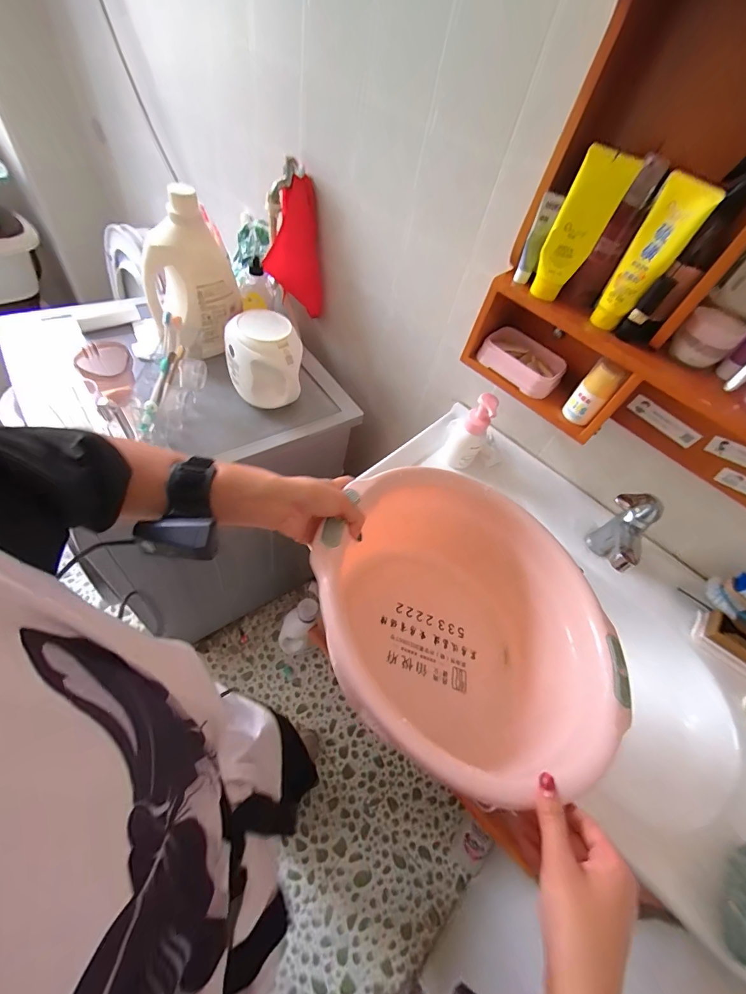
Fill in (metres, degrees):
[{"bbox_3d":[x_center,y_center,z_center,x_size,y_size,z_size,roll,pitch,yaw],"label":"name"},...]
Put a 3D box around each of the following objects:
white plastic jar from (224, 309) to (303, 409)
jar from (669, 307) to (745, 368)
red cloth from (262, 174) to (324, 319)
[{"bbox_3d":[-0.223,-0.278,0.819,0.141,0.162,0.135,2,58,-2],"label":"white plastic jar"},{"bbox_3d":[0.423,-0.201,0.500,0.062,0.046,0.065,2,58,-2],"label":"jar"},{"bbox_3d":[-0.185,-0.559,0.917,0.125,0.291,0.034,-12,59,-11],"label":"red cloth"}]

